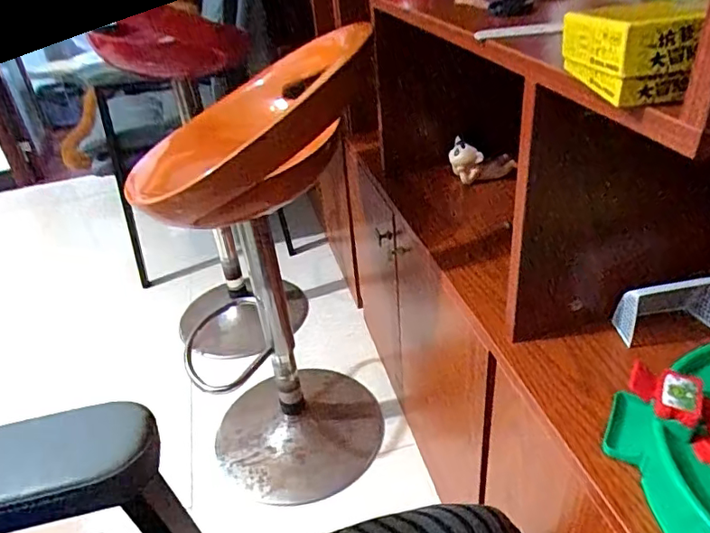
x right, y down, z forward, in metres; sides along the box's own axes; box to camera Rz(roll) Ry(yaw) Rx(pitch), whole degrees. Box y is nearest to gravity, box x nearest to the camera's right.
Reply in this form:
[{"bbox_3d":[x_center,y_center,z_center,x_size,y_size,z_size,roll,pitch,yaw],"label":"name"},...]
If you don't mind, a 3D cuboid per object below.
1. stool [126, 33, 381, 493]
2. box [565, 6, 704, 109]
[{"bbox_3d":[-0.154,0.031,1.028,0.376,0.809,0.464,-18,35,-16],"label":"stool"},{"bbox_3d":[0.181,-0.147,0.365,0.050,0.051,0.098,-7,33,1],"label":"box"}]

